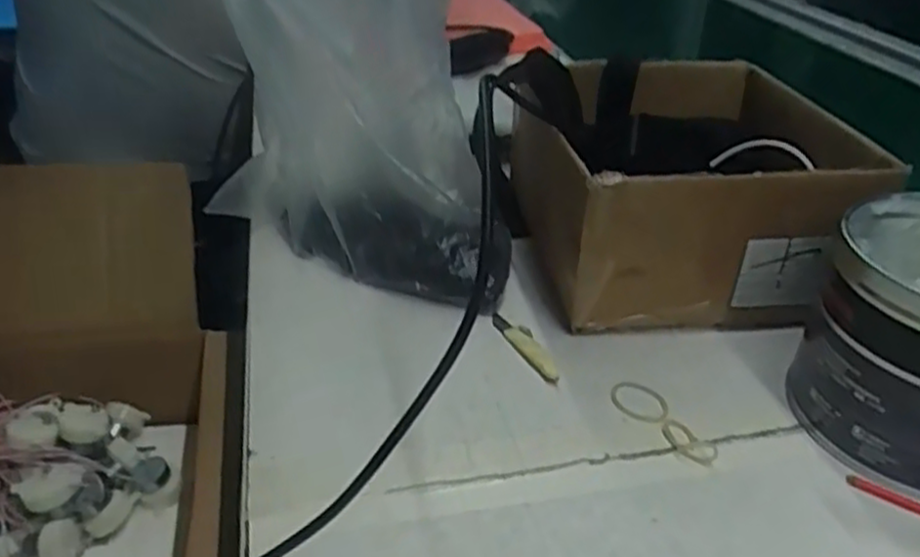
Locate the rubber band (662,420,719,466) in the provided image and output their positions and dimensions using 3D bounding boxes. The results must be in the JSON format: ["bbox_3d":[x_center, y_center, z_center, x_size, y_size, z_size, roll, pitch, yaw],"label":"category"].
[{"bbox_3d":[0.117,0.083,0.383,0.032,0.004,0.019,28,41,36],"label":"rubber band"}]

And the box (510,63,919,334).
[{"bbox_3d":[0.146,-0.065,0.527,0.186,0.110,0.211,-3,32,-7],"label":"box"}]

